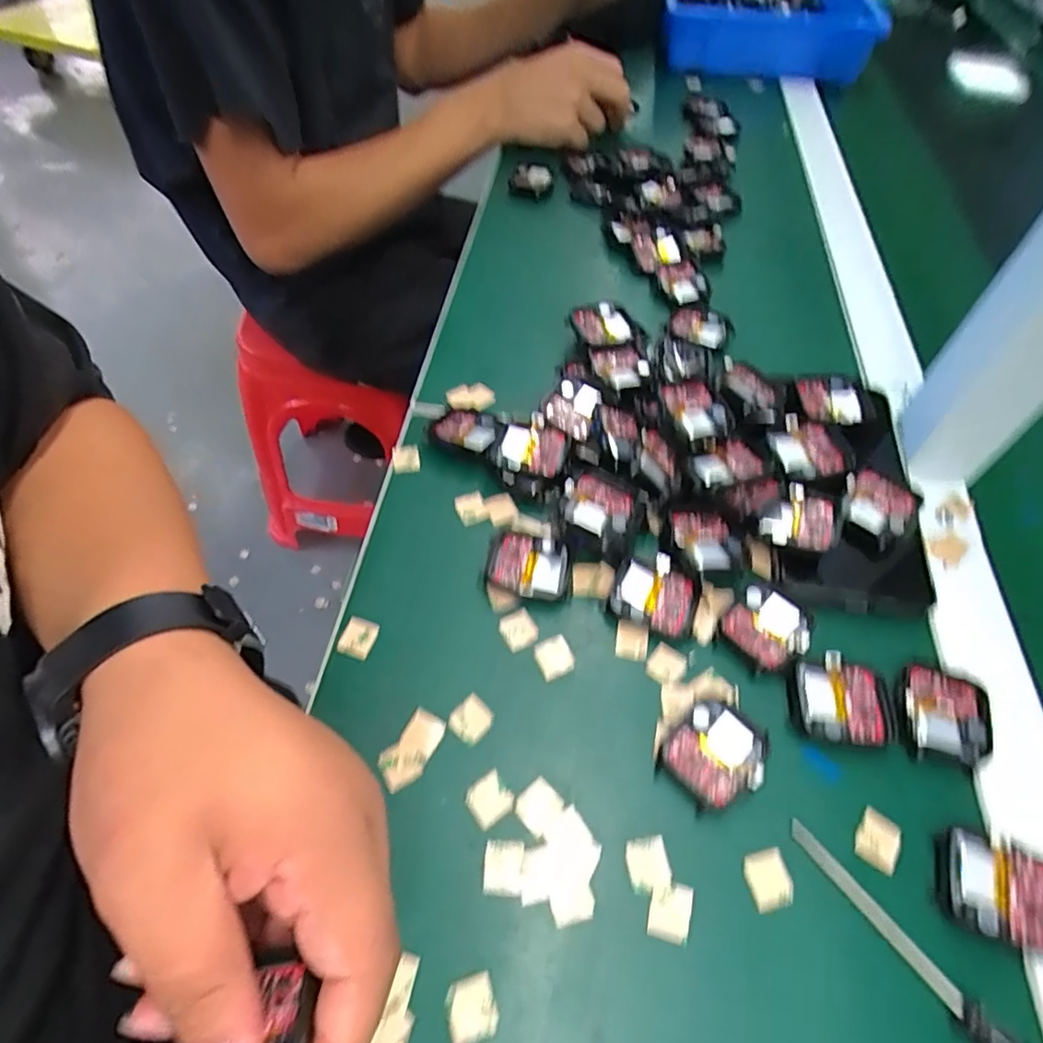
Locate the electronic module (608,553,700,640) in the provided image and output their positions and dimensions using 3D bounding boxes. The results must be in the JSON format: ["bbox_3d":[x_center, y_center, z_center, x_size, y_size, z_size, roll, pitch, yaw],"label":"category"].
[{"bbox_3d":[0.068,0.037,0.316,0.041,0.012,0.037,17,56,12],"label":"electronic module"}]

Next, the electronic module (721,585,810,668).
[{"bbox_3d":[0.122,0.051,0.307,0.040,0.007,0.036,-37,62,-23],"label":"electronic module"}]

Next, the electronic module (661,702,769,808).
[{"bbox_3d":[0.085,0.101,0.272,0.041,0.011,0.037,-37,62,-24],"label":"electronic module"}]

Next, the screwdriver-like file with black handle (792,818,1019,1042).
[{"bbox_3d":[0.152,0.168,0.224,0.012,0.010,0.131,-29,59,-19],"label":"screwdriver-like file with black handle"}]

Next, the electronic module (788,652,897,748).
[{"bbox_3d":[0.147,0.082,0.286,0.045,0.008,0.037,7,54,5],"label":"electronic module"}]

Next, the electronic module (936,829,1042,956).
[{"bbox_3d":[0.188,0.145,0.243,0.044,0.005,0.035,18,56,13],"label":"electronic module"}]

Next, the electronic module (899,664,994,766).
[{"bbox_3d":[0.192,0.087,0.282,0.039,0.005,0.041,16,56,12],"label":"electronic module"}]

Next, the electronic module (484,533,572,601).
[{"bbox_3d":[0.004,0.024,0.325,0.043,0.010,0.036,11,55,8],"label":"electronic module"}]

